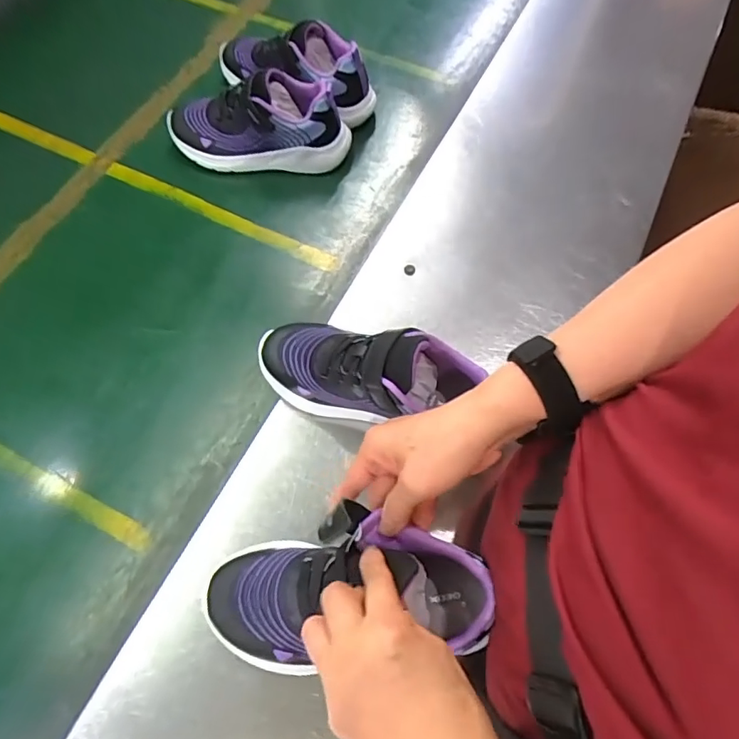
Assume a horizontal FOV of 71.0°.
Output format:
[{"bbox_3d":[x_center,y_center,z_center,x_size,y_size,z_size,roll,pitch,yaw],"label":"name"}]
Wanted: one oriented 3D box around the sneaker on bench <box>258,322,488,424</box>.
[{"bbox_3d":[-0.004,0.005,0.462,0.194,0.091,0.080,3,65,16],"label":"sneaker on bench"}]

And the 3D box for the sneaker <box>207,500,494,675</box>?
[{"bbox_3d":[-0.018,0.158,0.366,0.197,0.082,0.092,-2,65,1],"label":"sneaker"}]

